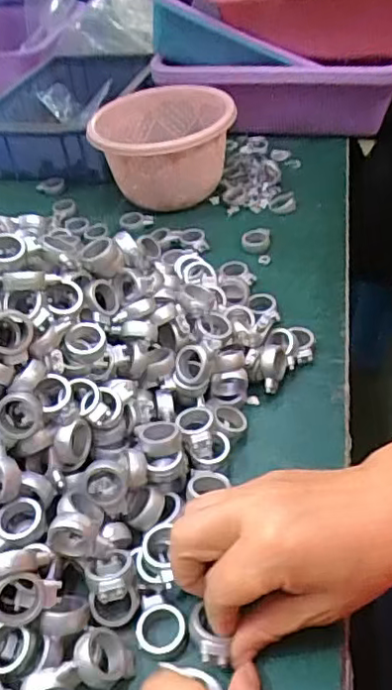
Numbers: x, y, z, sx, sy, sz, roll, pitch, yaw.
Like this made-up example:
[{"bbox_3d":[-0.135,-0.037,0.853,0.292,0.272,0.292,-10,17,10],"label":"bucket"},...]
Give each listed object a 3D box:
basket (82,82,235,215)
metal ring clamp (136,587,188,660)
[{"bbox_3d":[-0.030,-0.201,0.623,0.137,0.086,0.143,-4,42,4],"label":"basket"},{"bbox_3d":[-0.019,0.147,0.317,0.026,0.008,0.035,-10,42,-2],"label":"metal ring clamp"}]

